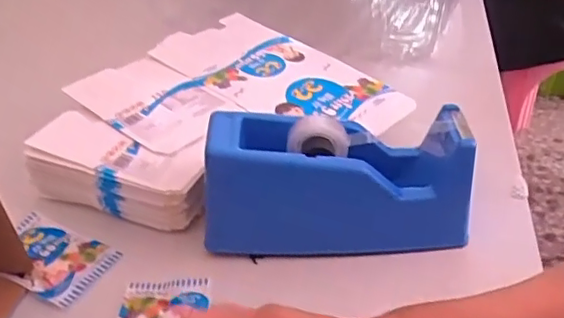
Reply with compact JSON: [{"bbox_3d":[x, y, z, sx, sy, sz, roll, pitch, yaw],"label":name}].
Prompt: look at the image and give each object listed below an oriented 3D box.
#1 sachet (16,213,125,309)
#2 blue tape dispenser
[{"bbox_3d":[-0.188,0.077,0.468,0.100,0.005,0.063,17,42,27],"label":"sachet"},{"bbox_3d":[0.042,0.017,0.448,0.194,0.094,0.063,-1,37,4],"label":"blue tape dispenser"}]

